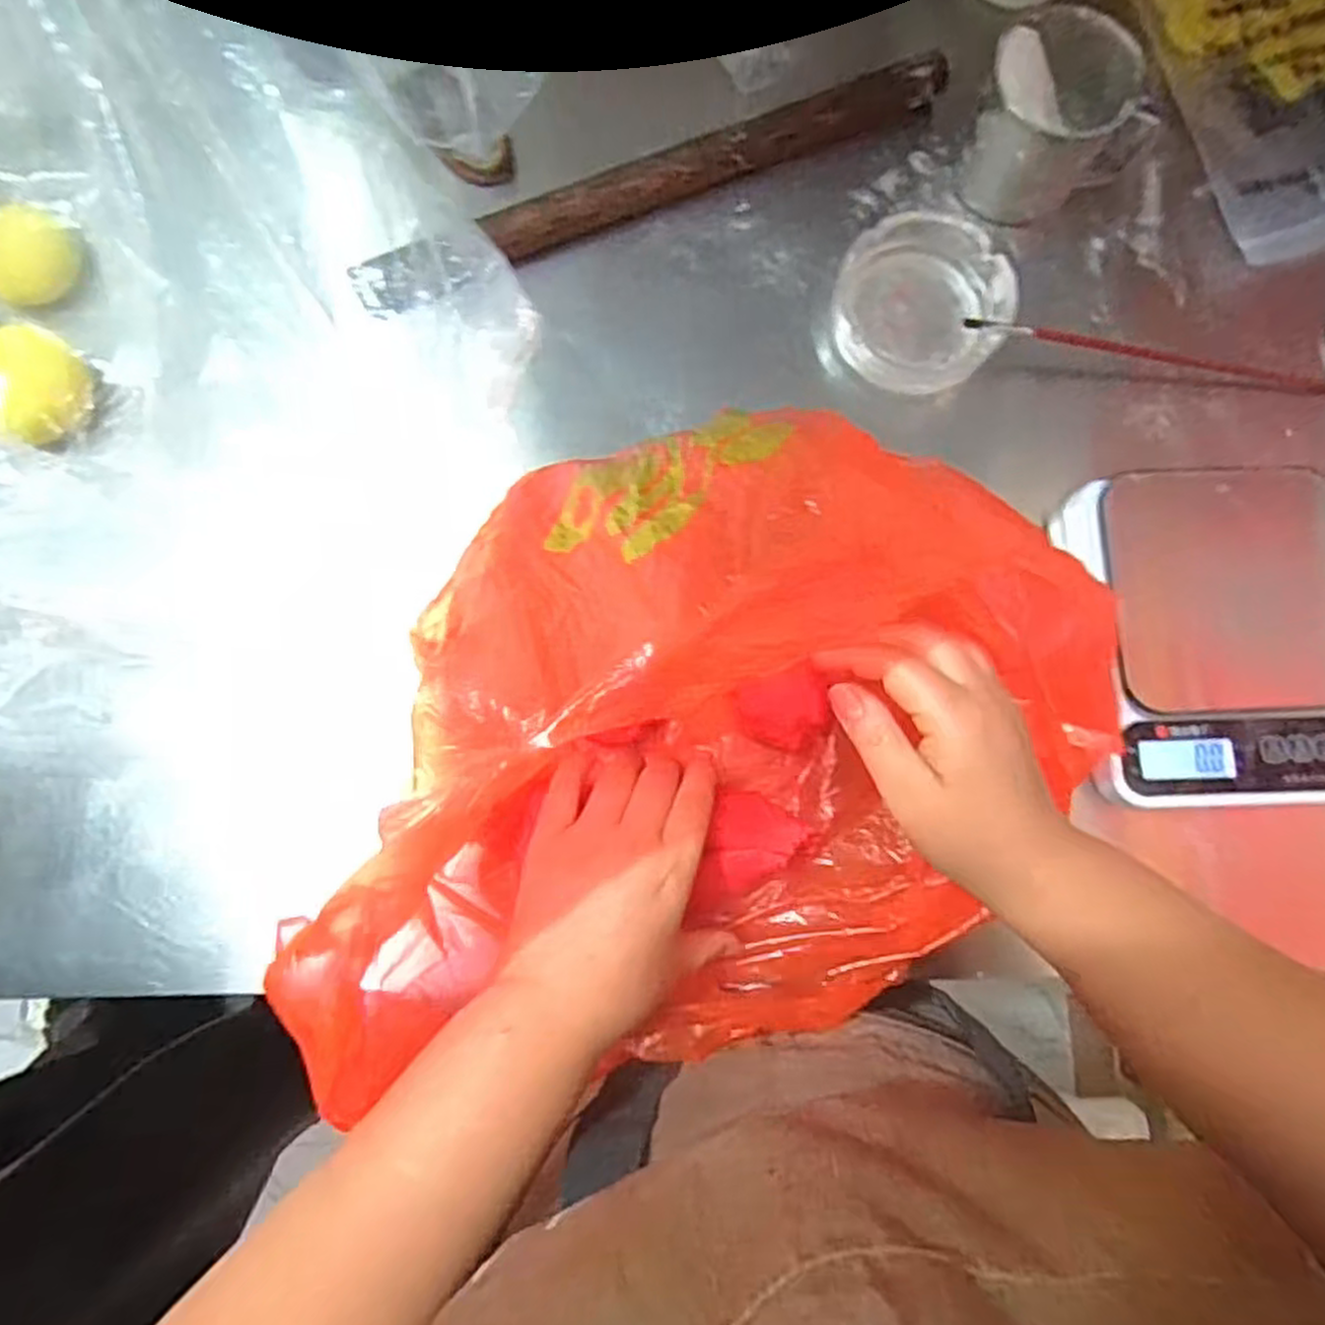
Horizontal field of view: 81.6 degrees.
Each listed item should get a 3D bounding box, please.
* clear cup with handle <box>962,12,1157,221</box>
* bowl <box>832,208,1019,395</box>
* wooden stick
[{"bbox_3d":[0.234,-0.323,0.457,0.087,0.075,0.086,0,81,-1],"label":"clear cup with handle"},{"bbox_3d":[0.156,-0.220,0.470,0.100,0.033,0.104,0,81,-1],"label":"bowl"},{"bbox_3d":[-0.002,-0.303,0.480,0.393,0.026,0.024,-23,83,-4],"label":"wooden stick"}]

